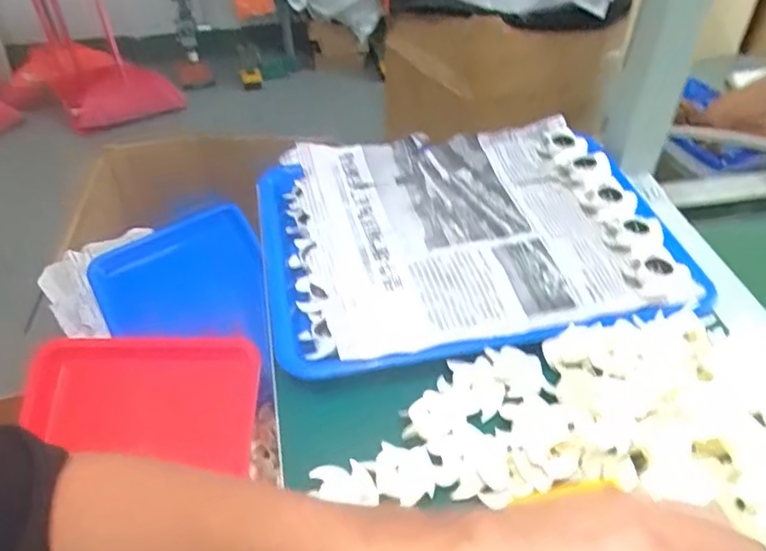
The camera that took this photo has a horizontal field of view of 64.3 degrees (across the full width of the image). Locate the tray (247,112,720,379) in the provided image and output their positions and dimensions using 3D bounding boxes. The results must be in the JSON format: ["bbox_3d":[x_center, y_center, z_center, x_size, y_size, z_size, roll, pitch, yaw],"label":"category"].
[{"bbox_3d":[0.063,-0.038,0.516,0.321,0.032,0.255,-8,45,-8],"label":"tray"}]

